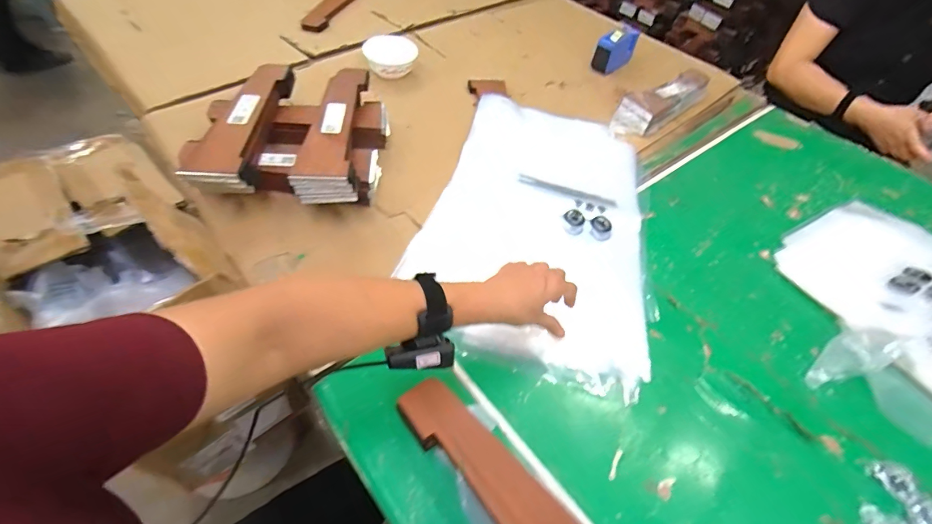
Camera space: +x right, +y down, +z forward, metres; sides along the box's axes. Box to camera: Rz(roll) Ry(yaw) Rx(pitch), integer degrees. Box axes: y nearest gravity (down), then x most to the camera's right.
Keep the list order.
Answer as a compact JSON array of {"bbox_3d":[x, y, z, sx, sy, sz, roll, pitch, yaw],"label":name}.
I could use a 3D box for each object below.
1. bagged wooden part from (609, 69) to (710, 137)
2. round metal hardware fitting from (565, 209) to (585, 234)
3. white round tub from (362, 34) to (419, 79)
[{"bbox_3d":[0.418,-0.343,0.924,0.286,0.061,0.087,-32,62,-26],"label":"bagged wooden part"},{"bbox_3d":[0.184,-0.074,0.716,0.035,0.005,0.032,2,53,-3],"label":"round metal hardware fitting"},{"bbox_3d":[-0.166,-0.456,0.945,0.112,0.047,0.118,2,53,-3],"label":"white round tub"}]

